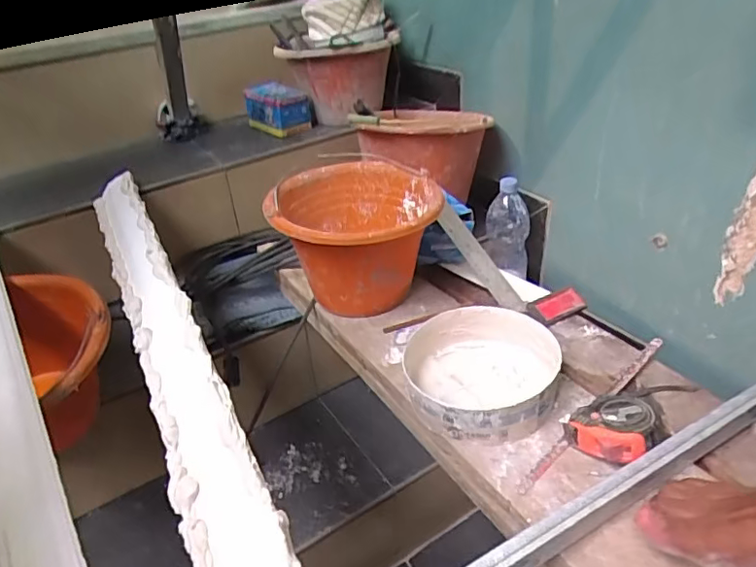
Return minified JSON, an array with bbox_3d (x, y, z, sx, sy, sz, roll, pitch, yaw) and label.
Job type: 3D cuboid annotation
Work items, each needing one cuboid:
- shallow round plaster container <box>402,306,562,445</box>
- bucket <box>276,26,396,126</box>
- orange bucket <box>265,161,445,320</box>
[{"bbox_3d":[0.121,0.110,0.675,0.168,0.067,0.177,0,32,5],"label":"shallow round plaster container"},{"bbox_3d":[-0.093,-0.497,1.357,0.272,0.181,0.308,-4,32,-2],"label":"bucket"},{"bbox_3d":[-0.035,-0.065,0.880,0.244,0.167,0.277,-9,33,-10],"label":"orange bucket"}]

